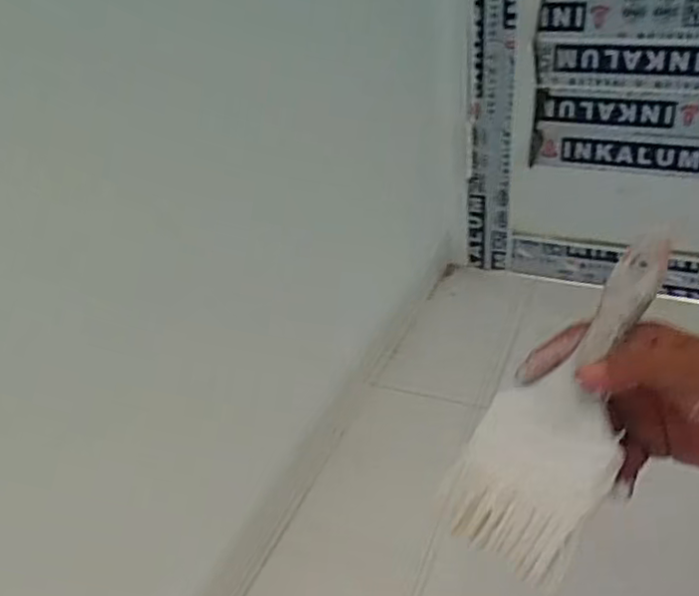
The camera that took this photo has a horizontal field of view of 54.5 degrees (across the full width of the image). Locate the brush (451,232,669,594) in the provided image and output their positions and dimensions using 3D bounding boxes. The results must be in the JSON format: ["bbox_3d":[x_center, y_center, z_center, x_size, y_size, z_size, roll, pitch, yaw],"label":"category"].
[{"bbox_3d":[0.123,0.053,0.376,0.071,0.016,0.193,24,79,36],"label":"brush"}]

